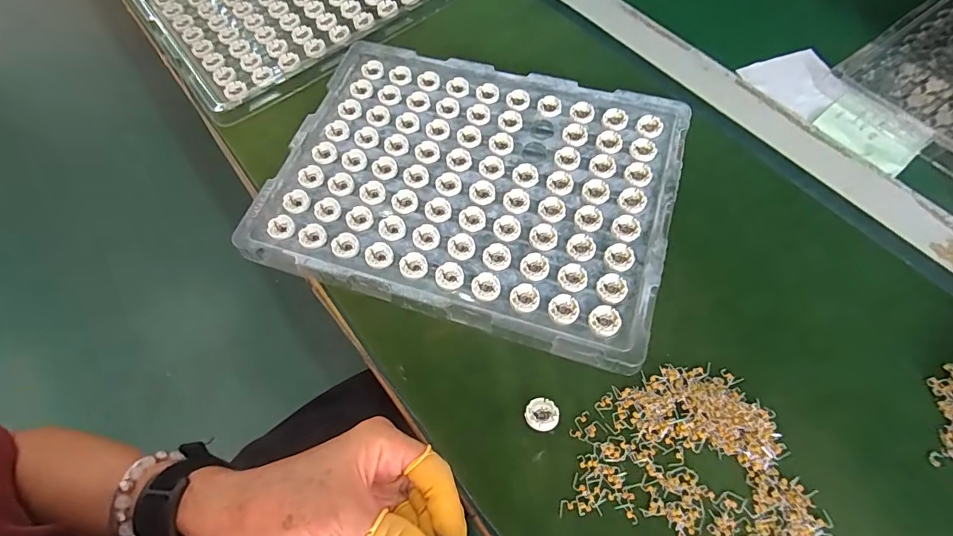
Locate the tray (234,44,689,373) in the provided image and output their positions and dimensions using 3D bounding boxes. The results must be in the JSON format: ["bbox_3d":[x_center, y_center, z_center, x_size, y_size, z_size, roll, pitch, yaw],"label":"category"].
[{"bbox_3d":[-0.009,-0.080,0.396,0.344,0.019,0.252,15,66,9],"label":"tray"}]

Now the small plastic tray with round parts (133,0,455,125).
[{"bbox_3d":[-0.197,-0.328,0.525,0.340,0.018,0.257,-37,69,-15],"label":"small plastic tray with round parts"}]

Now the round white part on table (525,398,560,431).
[{"bbox_3d":[0.046,0.103,0.315,0.022,0.011,0.022,-1,64,1],"label":"round white part on table"}]

